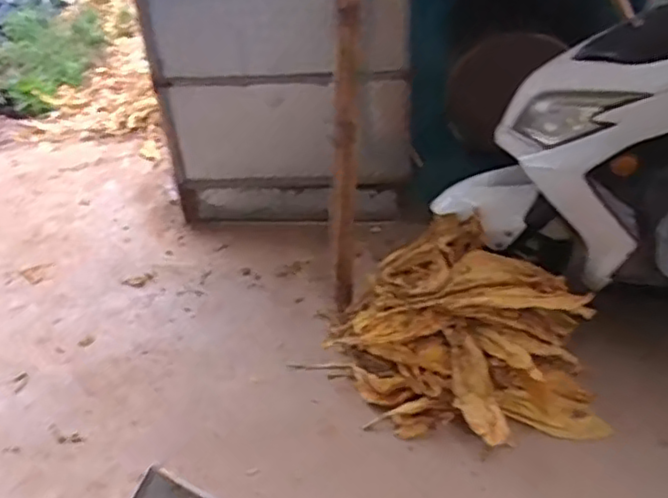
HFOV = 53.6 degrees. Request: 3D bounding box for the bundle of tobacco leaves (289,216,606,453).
[{"bbox_3d":[0.342,0.196,1.808,0.739,0.309,0.604,3,33,11],"label":"bundle of tobacco leaves"}]

